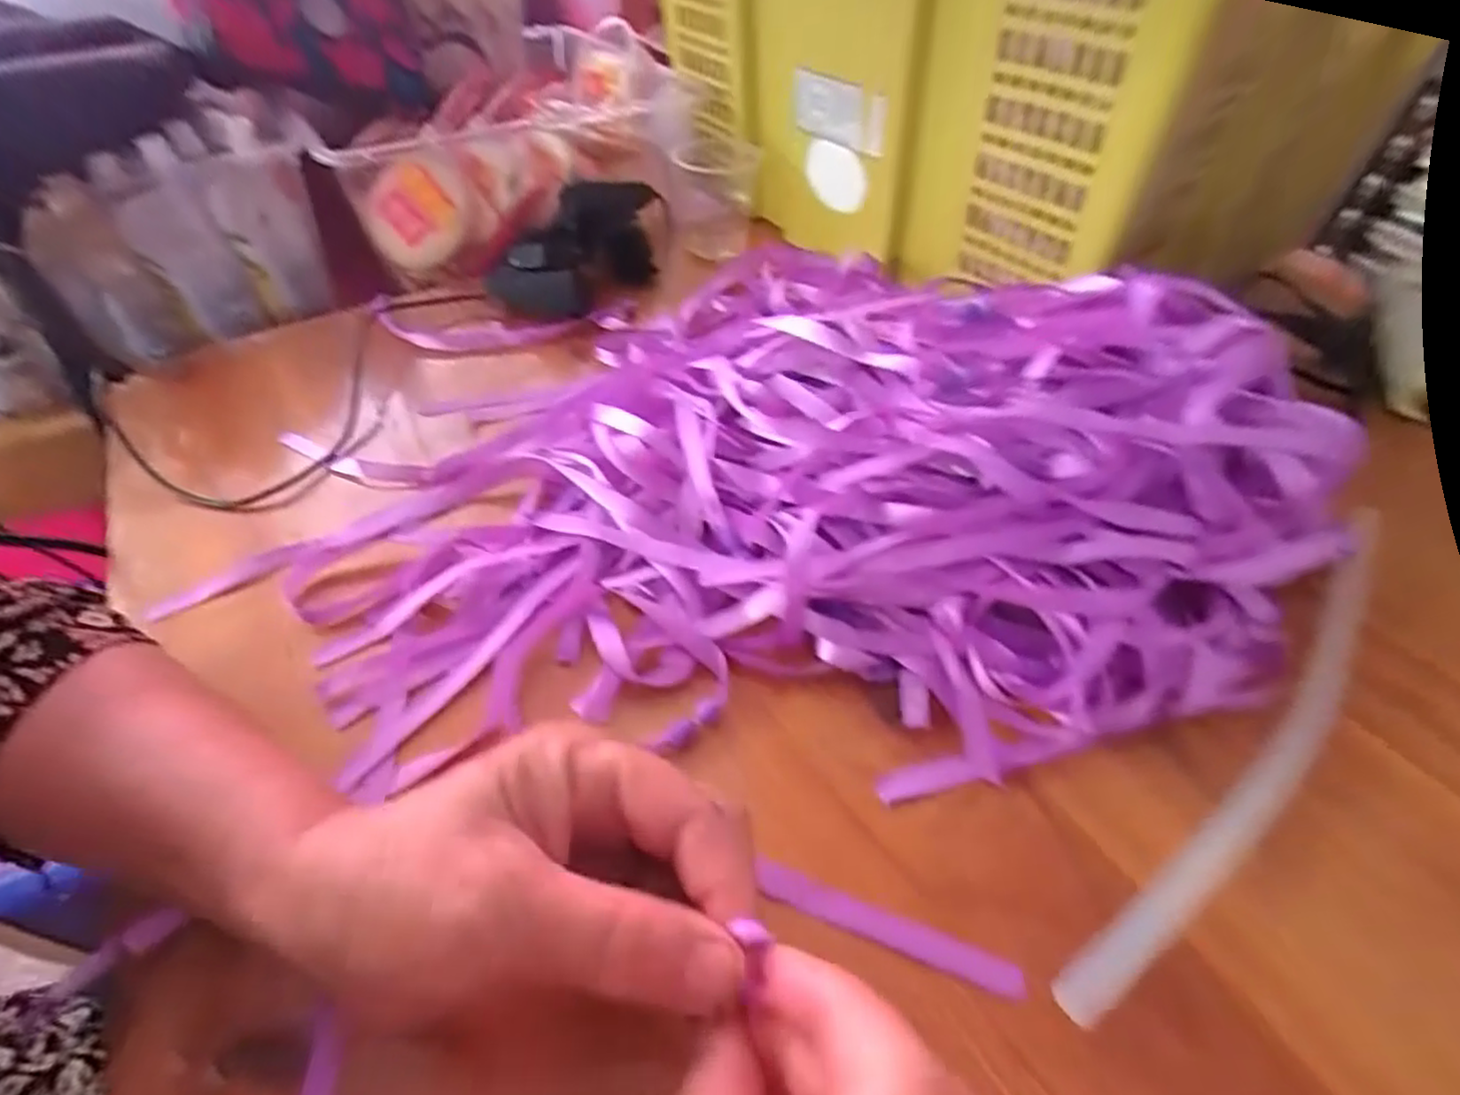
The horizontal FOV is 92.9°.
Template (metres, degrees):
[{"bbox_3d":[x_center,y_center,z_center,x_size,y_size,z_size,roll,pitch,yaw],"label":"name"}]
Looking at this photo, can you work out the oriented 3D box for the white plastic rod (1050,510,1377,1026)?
[{"bbox_3d":[0.210,0.069,0.267,0.283,0.011,0.027,-35,60,-26],"label":"white plastic rod"}]

